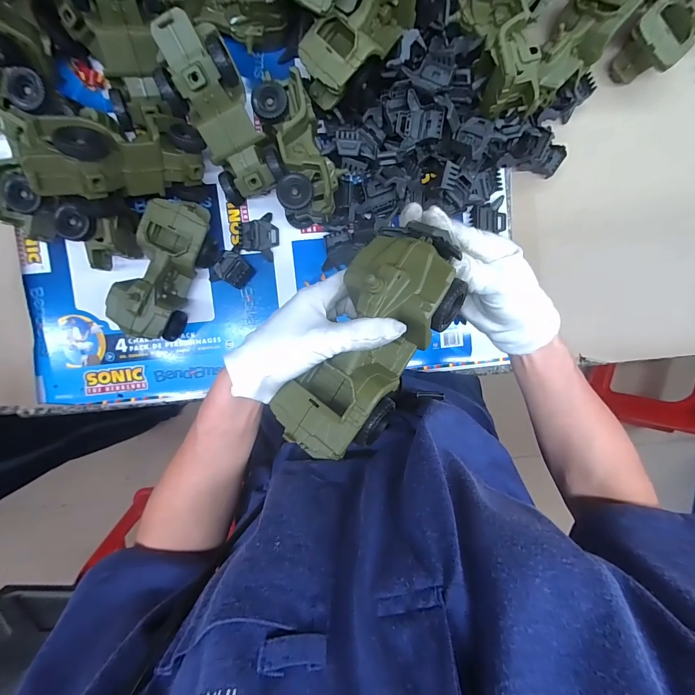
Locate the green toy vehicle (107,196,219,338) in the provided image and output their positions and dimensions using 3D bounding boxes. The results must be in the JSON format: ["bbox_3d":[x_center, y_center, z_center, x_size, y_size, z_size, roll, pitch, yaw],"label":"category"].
[{"bbox_3d":[-0.243,-0.105,0.463,0.080,0.081,0.181,25,93,-5],"label":"green toy vehicle"}]

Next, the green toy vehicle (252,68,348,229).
[{"bbox_3d":[-0.061,-0.252,0.456,0.080,0.082,0.167,-14,96,-2],"label":"green toy vehicle"}]

